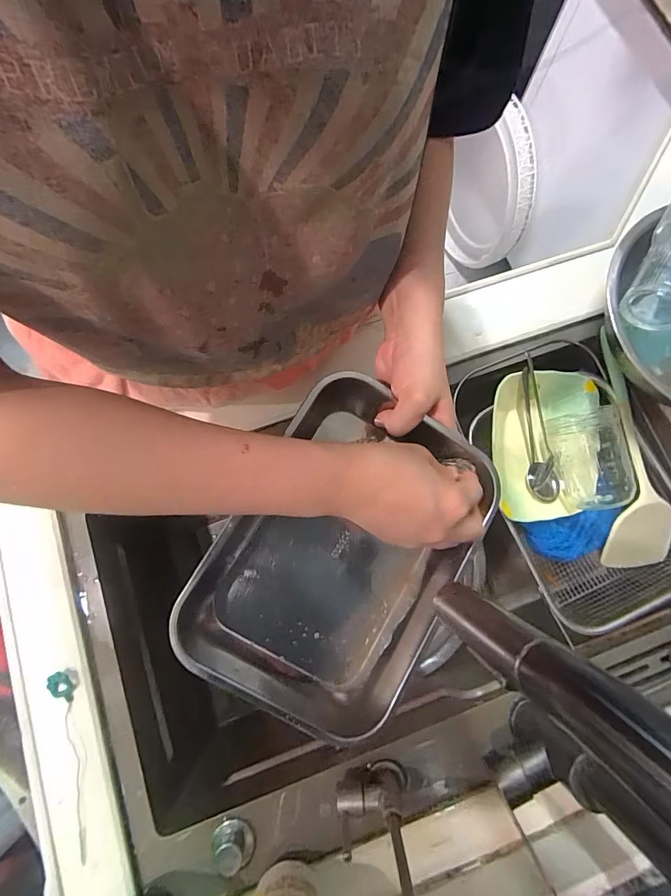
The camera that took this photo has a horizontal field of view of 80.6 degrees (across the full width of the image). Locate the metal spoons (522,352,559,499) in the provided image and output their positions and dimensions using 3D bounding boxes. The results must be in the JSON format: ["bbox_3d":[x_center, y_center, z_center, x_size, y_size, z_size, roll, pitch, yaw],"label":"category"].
[{"bbox_3d":[0.259,-0.024,0.510,0.040,0.033,0.190,-14,104,-4],"label":"metal spoons"}]

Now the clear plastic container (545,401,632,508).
[{"bbox_3d":[0.326,0.015,0.517,0.081,0.072,0.126,-12,78,-3],"label":"clear plastic container"}]

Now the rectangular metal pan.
[{"bbox_3d":[0.013,0.083,0.324,0.178,0.073,0.255,31,79,6],"label":"rectangular metal pan"}]

